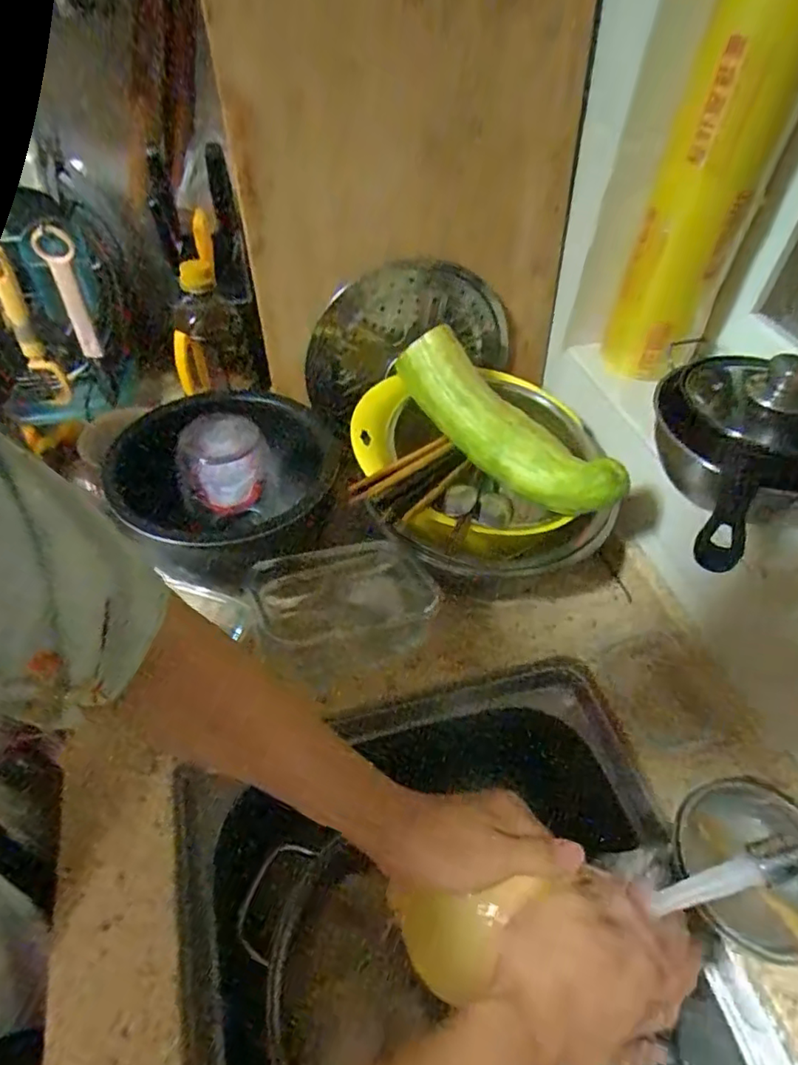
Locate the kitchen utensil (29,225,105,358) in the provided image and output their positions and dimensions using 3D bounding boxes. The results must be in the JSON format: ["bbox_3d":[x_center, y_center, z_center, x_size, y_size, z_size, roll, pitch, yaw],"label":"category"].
[{"bbox_3d":[-0.365,-0.265,0.660,0.035,0.146,0.015,-26,55,-23],"label":"kitchen utensil"}]

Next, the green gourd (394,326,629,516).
[{"bbox_3d":[0.101,-0.100,0.577,0.057,0.081,0.250,-29,56,-25],"label":"green gourd"}]

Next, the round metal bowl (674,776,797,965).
[{"bbox_3d":[0.266,0.259,0.455,0.115,0.052,0.115,1,49,-1],"label":"round metal bowl"}]

